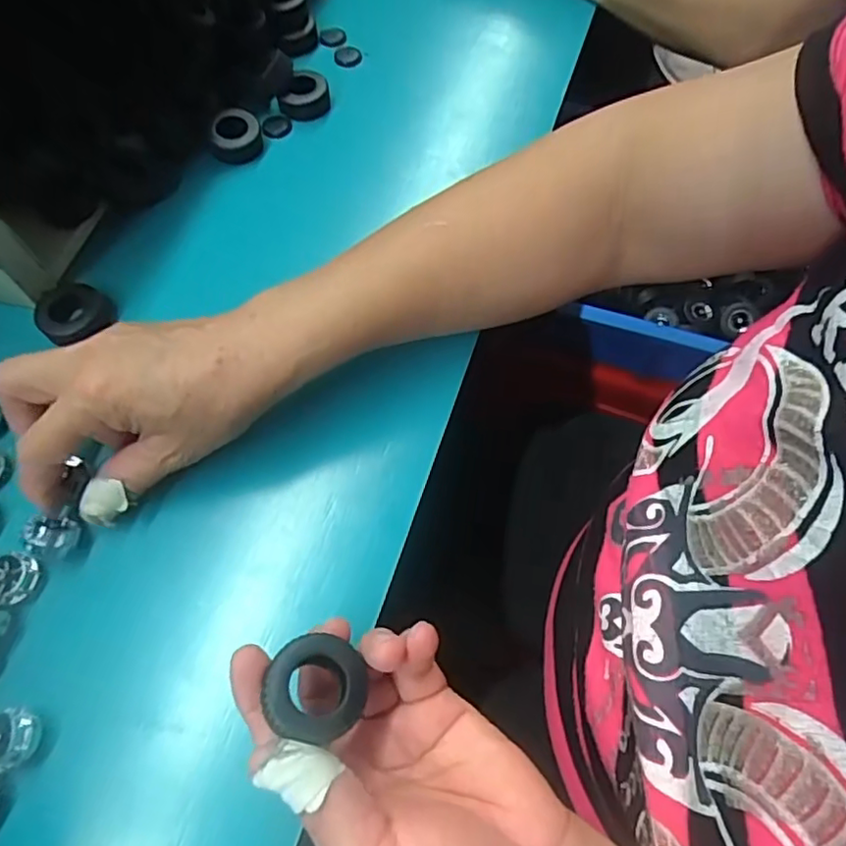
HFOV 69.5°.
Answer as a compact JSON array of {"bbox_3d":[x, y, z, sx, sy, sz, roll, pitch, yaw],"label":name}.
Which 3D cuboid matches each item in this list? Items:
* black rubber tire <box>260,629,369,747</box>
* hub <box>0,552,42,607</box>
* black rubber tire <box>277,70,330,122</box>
[{"bbox_3d":[-0.040,0.098,0.227,0.032,0.012,0.032,16,52,-8],"label":"black rubber tire"},{"bbox_3d":[-0.203,0.077,0.300,0.024,0.012,0.024,1,65,-3],"label":"hub"},{"bbox_3d":[-0.090,-0.247,0.456,0.037,0.018,0.035,-9,66,-8],"label":"black rubber tire"}]

